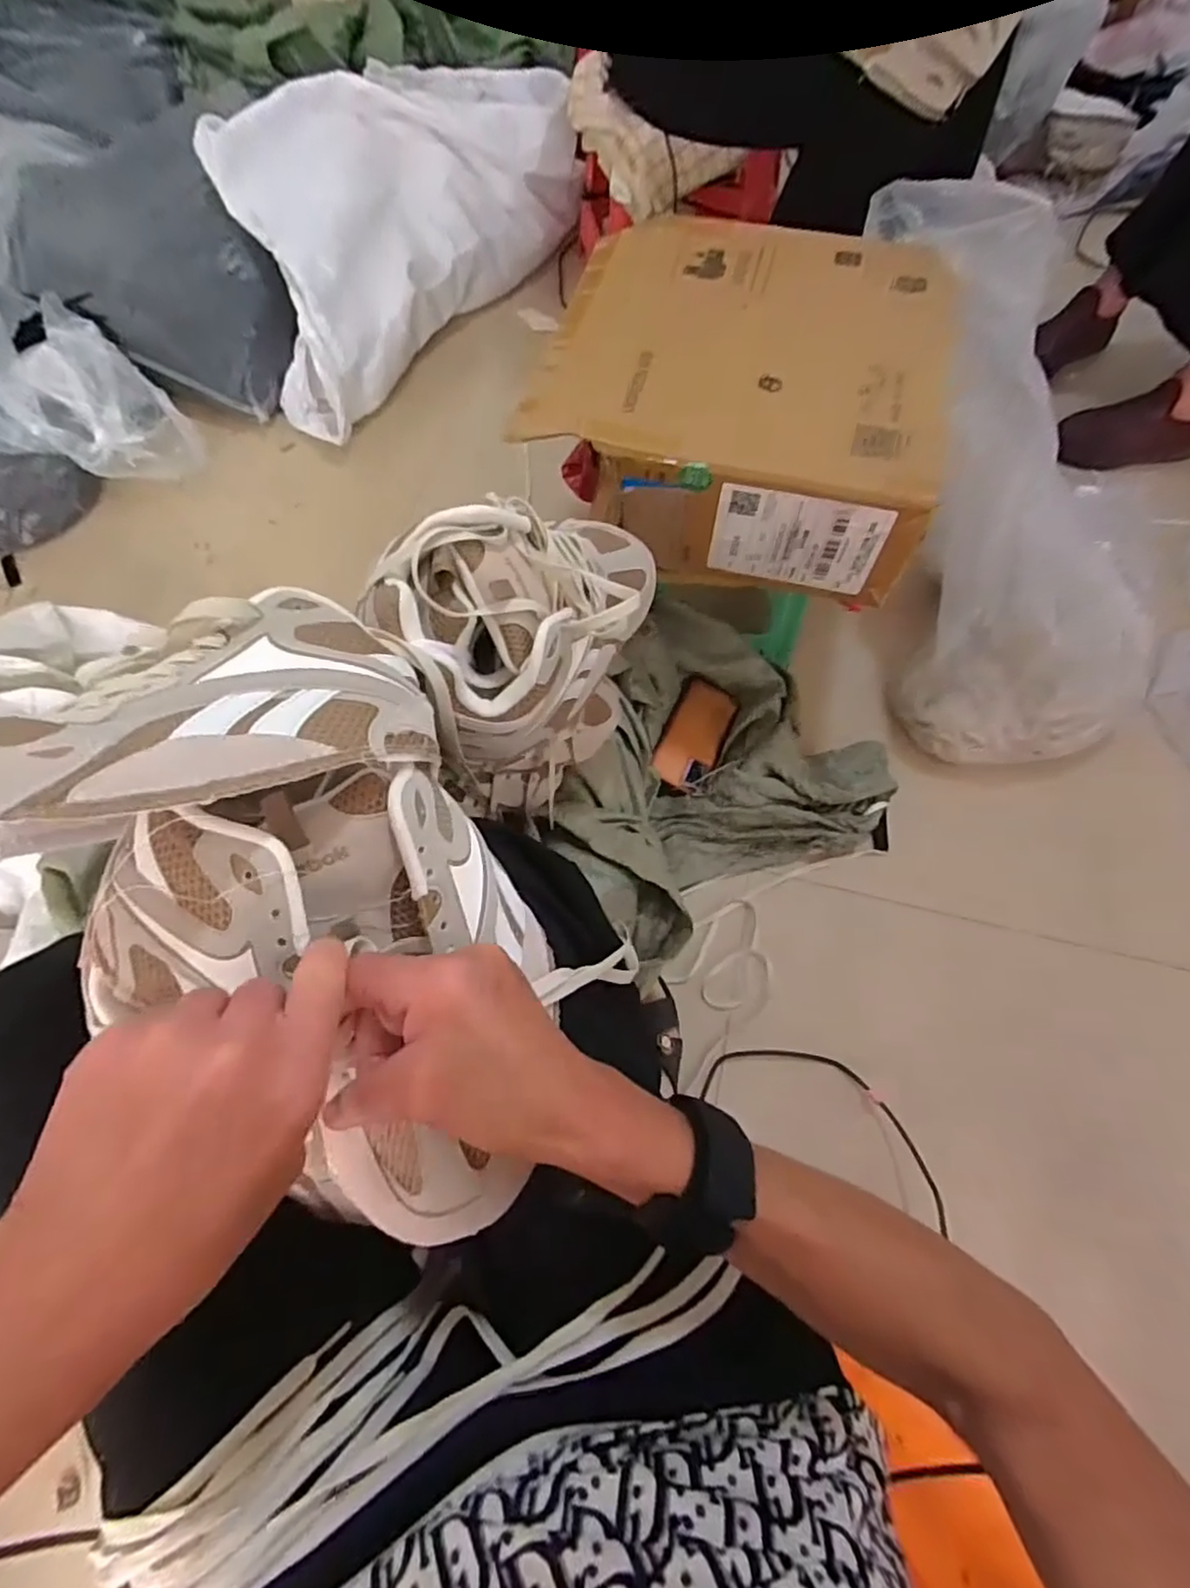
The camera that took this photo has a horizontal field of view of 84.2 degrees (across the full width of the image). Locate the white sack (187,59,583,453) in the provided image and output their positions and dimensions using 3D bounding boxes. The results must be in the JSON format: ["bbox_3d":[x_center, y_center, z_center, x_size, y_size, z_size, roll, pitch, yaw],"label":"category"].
[{"bbox_3d":[-0.342,-0.992,1.120,0.368,0.224,0.772,33,71,12],"label":"white sack"}]

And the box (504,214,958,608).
[{"bbox_3d":[0.150,-0.427,0.689,0.376,0.139,0.381,13,68,5],"label":"box"}]

